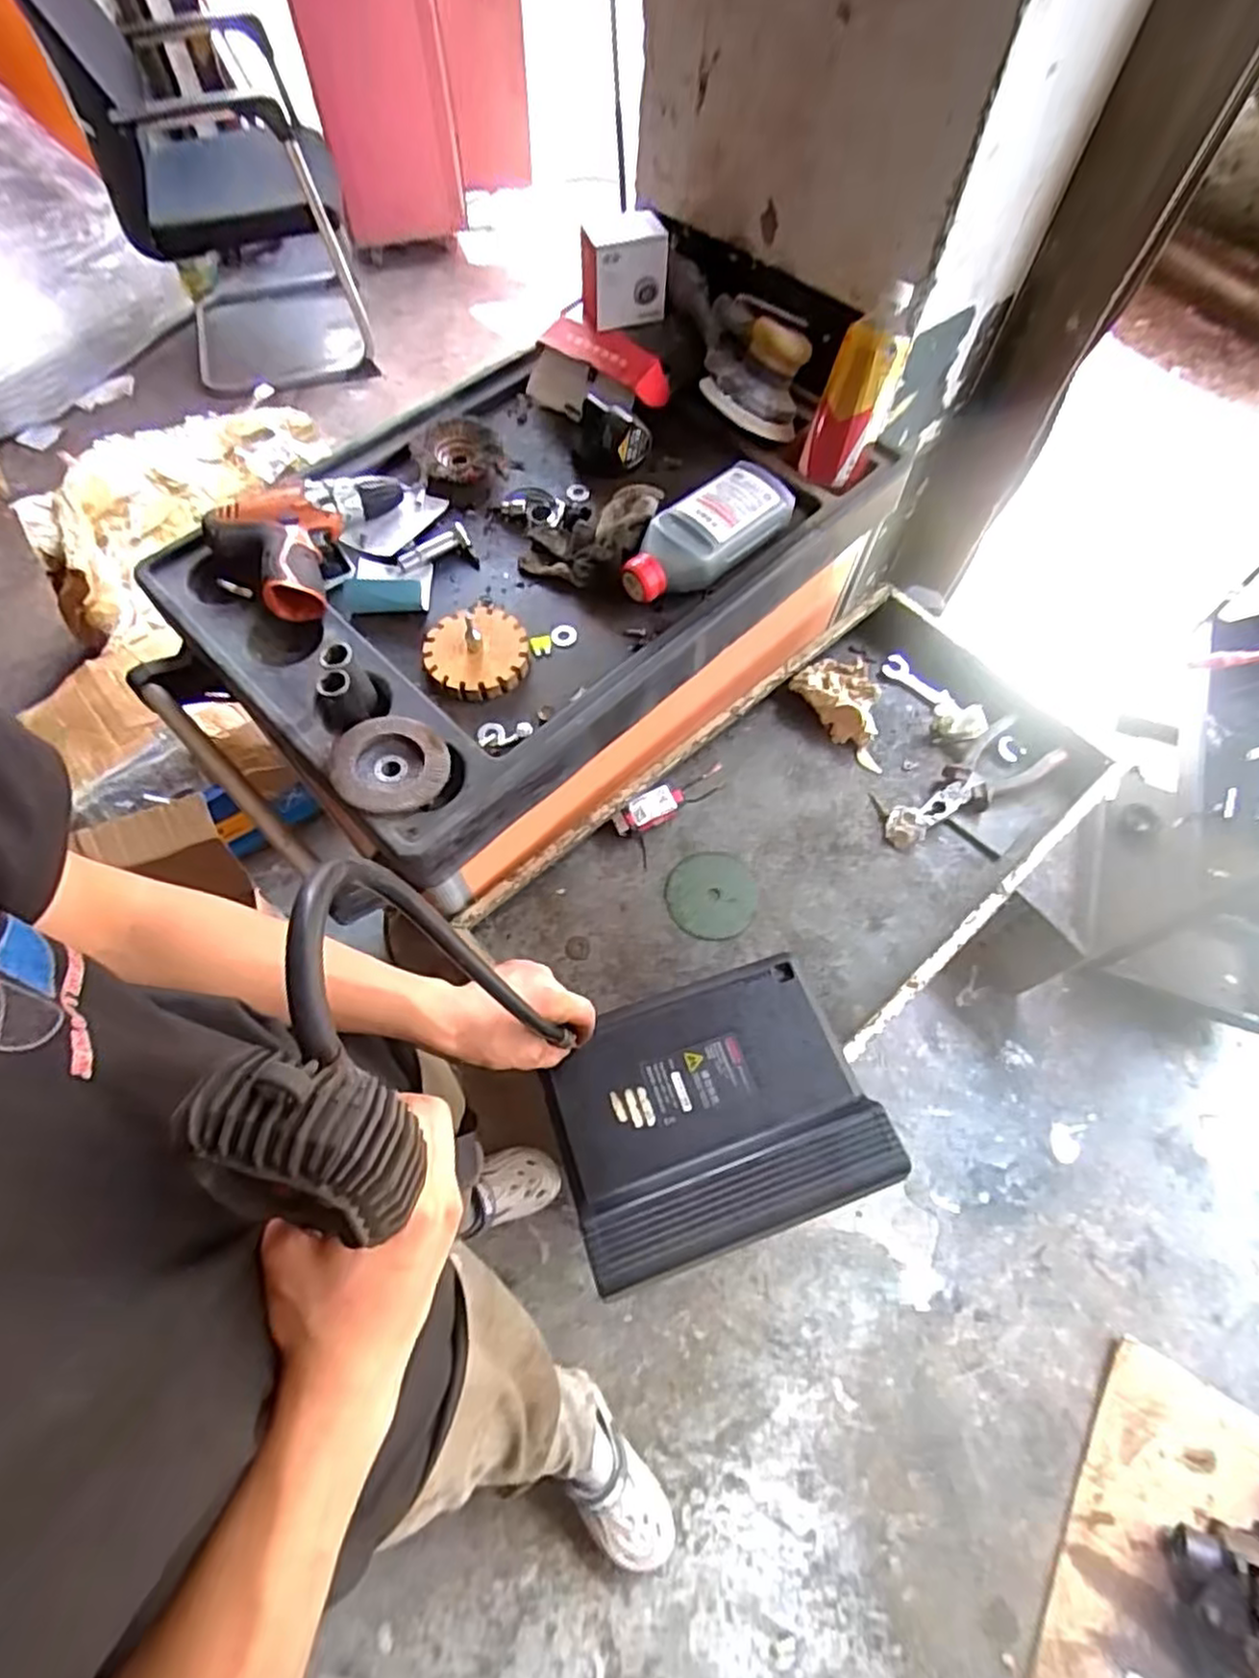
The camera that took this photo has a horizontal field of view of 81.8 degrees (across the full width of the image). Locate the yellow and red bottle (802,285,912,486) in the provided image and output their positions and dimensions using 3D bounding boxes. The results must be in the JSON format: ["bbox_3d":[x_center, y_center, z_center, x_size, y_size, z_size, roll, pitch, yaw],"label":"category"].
[{"bbox_3d":[0.204,-0.400,0.657,0.063,0.137,0.068,21,66,9],"label":"yellow and red bottle"}]

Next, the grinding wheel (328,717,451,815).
[{"bbox_3d":[-0.189,-0.059,0.575,0.088,0.018,0.081,1,64,-1],"label":"grinding wheel"}]

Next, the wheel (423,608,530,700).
[{"bbox_3d":[-0.134,-0.166,0.634,0.085,0.027,0.083,1,64,-1],"label":"wheel"}]

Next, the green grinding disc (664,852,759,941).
[{"bbox_3d":[0.085,0.057,0.752,0.090,0.009,0.092,1,64,-1],"label":"green grinding disc"}]

